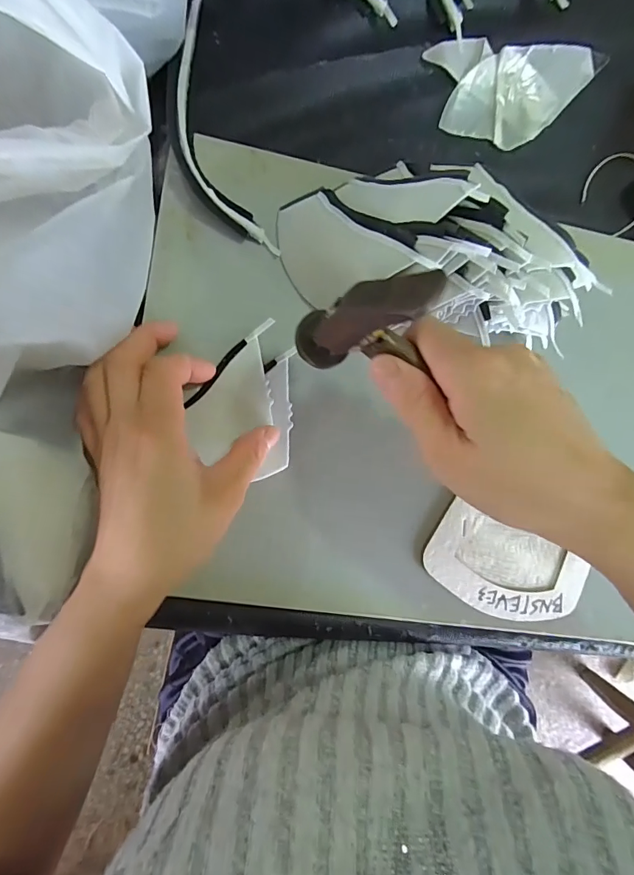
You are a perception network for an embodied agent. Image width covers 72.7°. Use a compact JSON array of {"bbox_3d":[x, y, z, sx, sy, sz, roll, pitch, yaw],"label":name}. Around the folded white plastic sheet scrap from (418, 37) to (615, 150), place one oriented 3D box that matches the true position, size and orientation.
[{"bbox_3d":[0.146,-0.248,0.311,0.129,0.007,0.068,-4,94,-6],"label":"folded white plastic sheet scrap"}]

